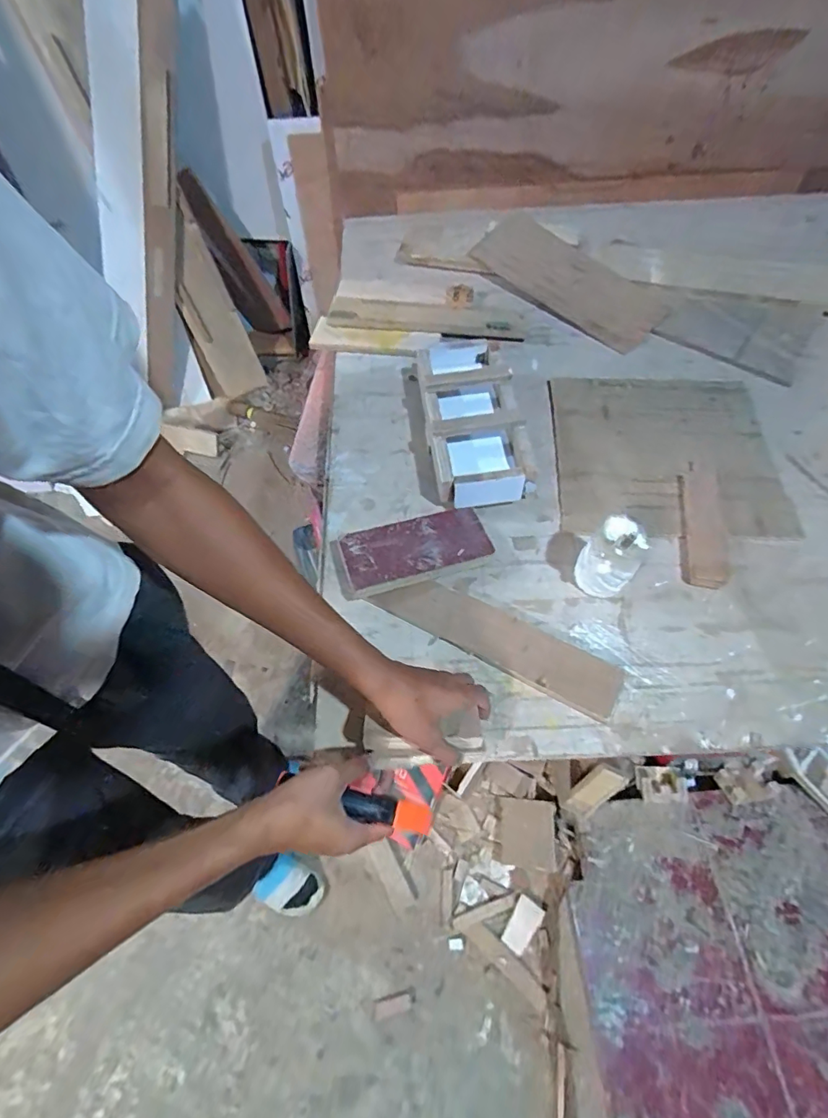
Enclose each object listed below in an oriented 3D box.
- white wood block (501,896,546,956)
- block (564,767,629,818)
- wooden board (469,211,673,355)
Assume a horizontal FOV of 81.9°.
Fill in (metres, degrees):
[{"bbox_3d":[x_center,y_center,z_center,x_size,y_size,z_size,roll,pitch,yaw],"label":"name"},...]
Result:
[{"bbox_3d":[0.228,0.770,1.002,0.052,0.010,0.097,30,65,17],"label":"white wood block"},{"bbox_3d":[0.375,0.488,0.995,0.059,0.149,0.017,35,28,5],"label":"block"},{"bbox_3d":[0.290,-0.525,0.890,0.357,0.030,0.147,39,90,9],"label":"wooden board"}]

